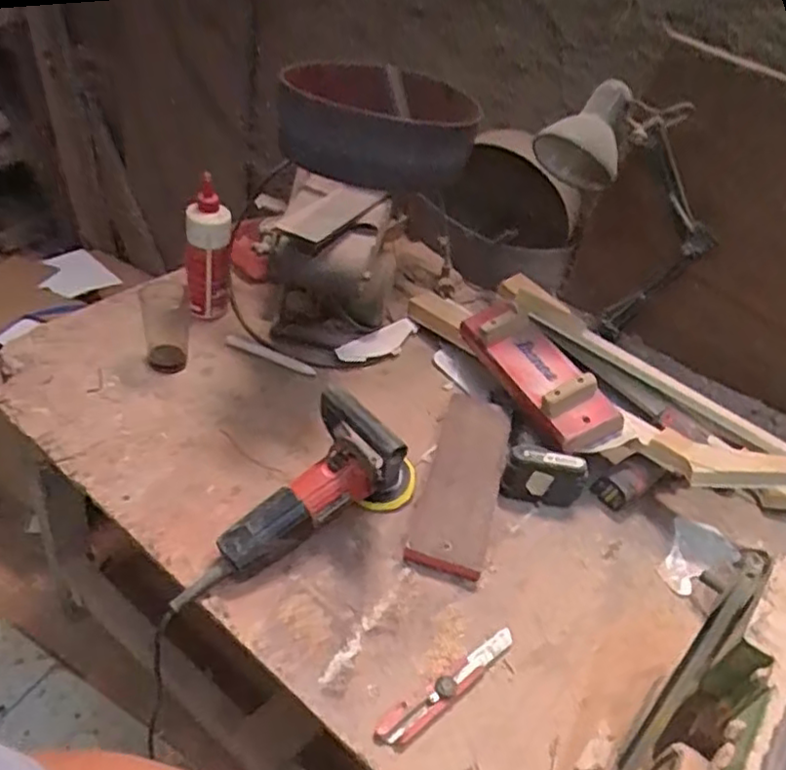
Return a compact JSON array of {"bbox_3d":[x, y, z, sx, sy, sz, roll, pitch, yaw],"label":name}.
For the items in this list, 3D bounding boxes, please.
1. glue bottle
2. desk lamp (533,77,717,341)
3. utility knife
[{"bbox_3d":[-0.291,-0.200,1.056,0.070,0.214,0.078,-4,45,-16],"label":"glue bottle"},{"bbox_3d":[0.334,-0.245,1.033,0.300,0.378,0.125,5,43,-7],"label":"desk lamp"},{"bbox_3d":[0.062,0.316,0.711,0.187,0.020,0.029,-25,53,-33],"label":"utility knife"}]

